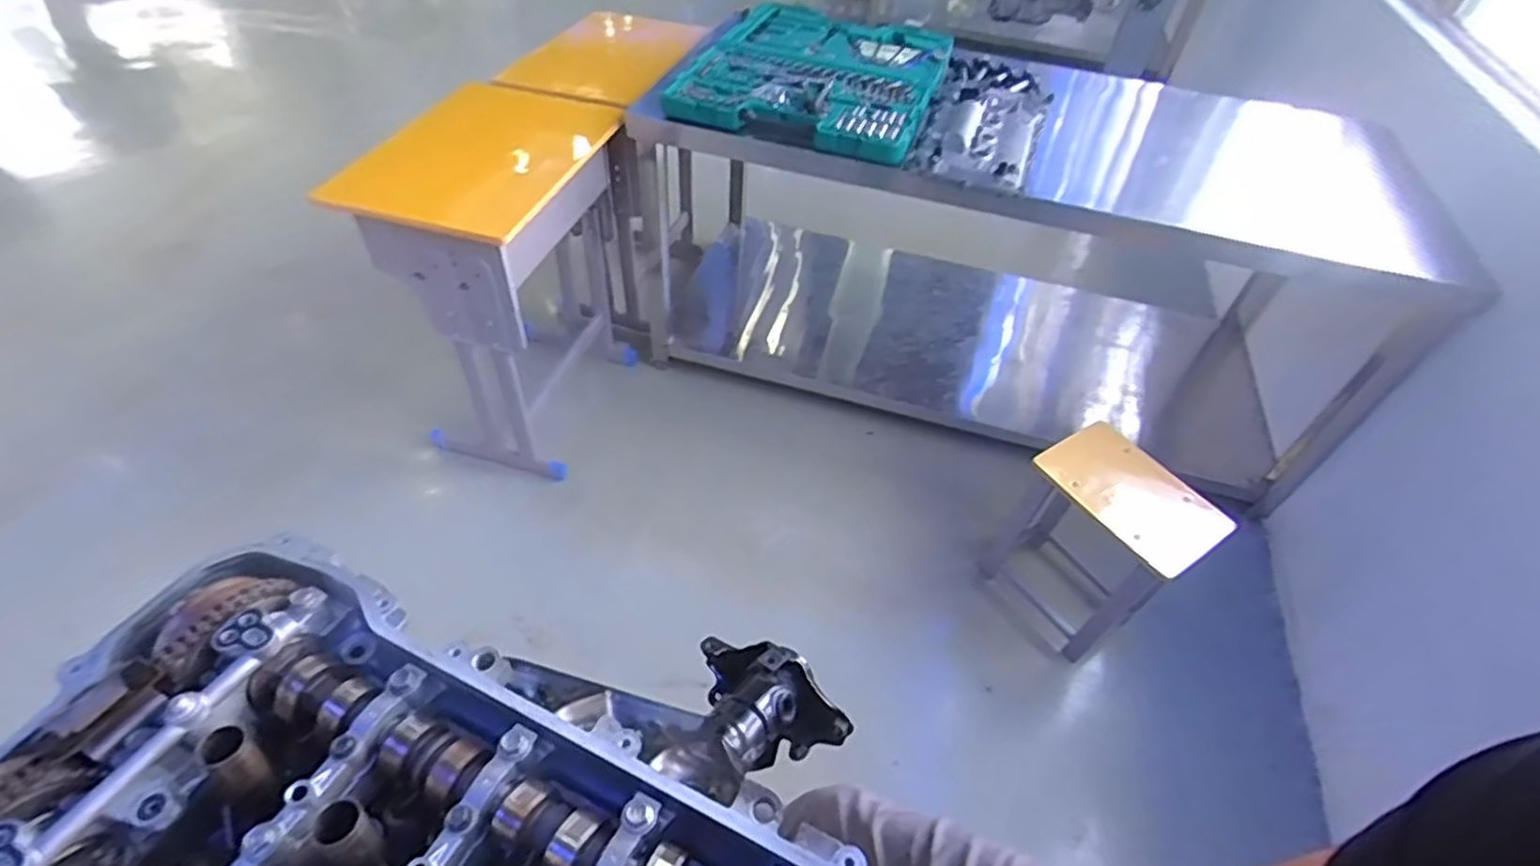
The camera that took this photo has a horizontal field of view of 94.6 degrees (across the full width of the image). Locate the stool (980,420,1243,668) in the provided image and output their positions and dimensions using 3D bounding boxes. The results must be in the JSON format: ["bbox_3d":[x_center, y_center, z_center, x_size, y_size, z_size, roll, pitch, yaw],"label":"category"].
[{"bbox_3d":[0.715,0.232,1.584,0.312,0.414,0.372,-30,56,-29],"label":"stool"}]

